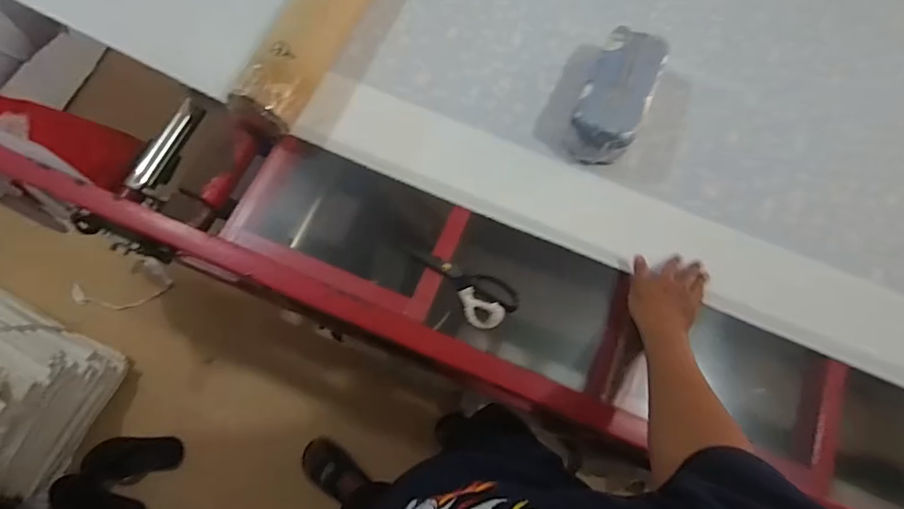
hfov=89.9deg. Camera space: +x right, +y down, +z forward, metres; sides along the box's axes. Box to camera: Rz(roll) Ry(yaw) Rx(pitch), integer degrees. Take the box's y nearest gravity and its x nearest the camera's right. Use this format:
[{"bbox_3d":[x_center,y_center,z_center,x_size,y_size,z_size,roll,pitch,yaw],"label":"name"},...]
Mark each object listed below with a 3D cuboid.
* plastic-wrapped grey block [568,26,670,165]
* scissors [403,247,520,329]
[{"bbox_3d":[0.281,-0.270,0.782,0.111,0.090,0.235,26,74,6],"label":"plastic-wrapped grey block"},{"bbox_3d":[0.014,0.056,0.708,0.182,0.024,0.081,26,74,6],"label":"scissors"}]

